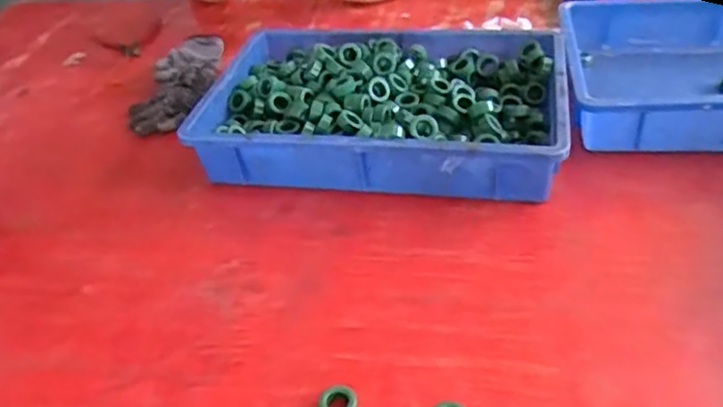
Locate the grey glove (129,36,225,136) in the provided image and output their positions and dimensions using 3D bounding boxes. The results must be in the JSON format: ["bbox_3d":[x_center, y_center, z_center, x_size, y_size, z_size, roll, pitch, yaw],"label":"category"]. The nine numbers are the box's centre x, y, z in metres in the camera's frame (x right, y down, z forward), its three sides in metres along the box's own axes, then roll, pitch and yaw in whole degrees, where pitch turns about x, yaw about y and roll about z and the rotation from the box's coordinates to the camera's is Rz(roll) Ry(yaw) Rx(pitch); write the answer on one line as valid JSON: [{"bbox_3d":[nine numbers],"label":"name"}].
[{"bbox_3d":[-0.272,-0.192,0.988,0.099,0.034,0.273,0,39,10],"label":"grey glove"}]

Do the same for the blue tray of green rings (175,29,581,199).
[{"bbox_3d":[0.030,-0.129,0.823,0.432,0.079,0.301,2,40,12],"label":"blue tray of green rings"}]

